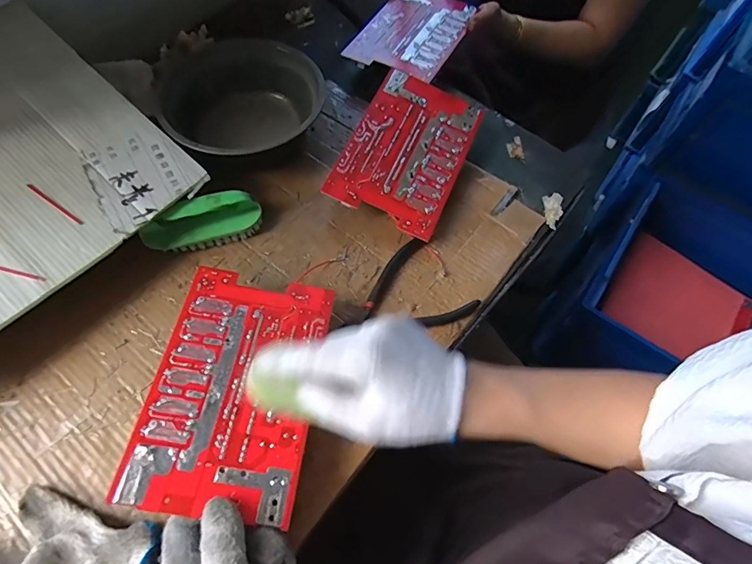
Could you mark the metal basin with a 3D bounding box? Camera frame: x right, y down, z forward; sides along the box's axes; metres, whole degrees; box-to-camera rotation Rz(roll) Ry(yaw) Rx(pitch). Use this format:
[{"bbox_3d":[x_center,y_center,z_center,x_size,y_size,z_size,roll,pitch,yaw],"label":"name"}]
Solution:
[{"bbox_3d":[-0.183,-0.242,0.540,0.177,0.069,0.177,2,61,-3],"label":"metal basin"}]

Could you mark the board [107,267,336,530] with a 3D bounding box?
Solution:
[{"bbox_3d":[-0.114,0.082,0.349,0.125,0.015,0.192,8,61,0],"label":"board"}]

